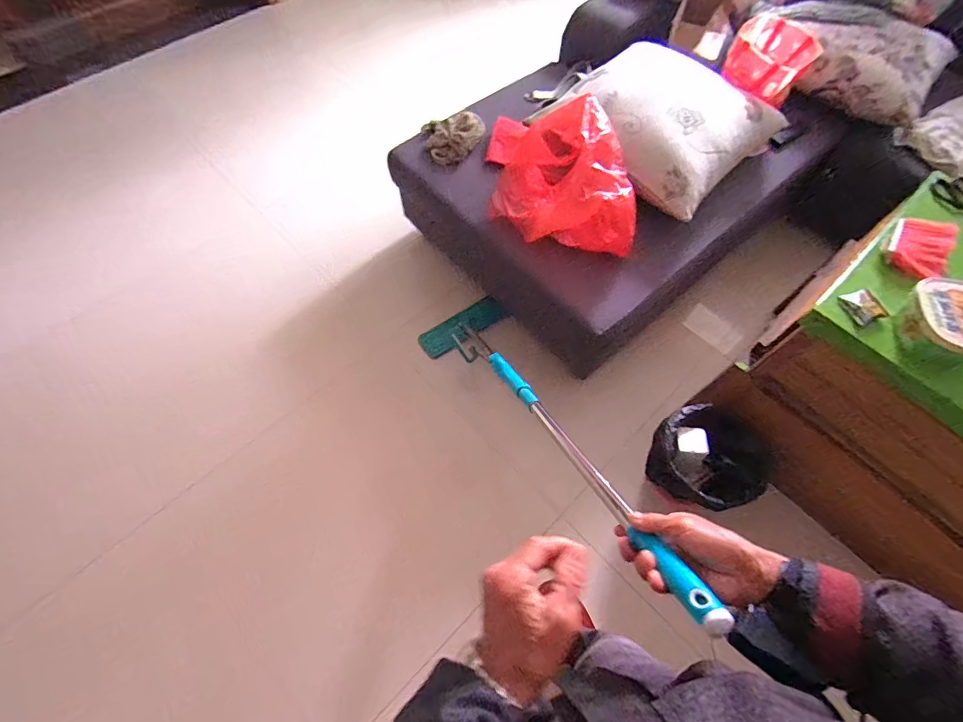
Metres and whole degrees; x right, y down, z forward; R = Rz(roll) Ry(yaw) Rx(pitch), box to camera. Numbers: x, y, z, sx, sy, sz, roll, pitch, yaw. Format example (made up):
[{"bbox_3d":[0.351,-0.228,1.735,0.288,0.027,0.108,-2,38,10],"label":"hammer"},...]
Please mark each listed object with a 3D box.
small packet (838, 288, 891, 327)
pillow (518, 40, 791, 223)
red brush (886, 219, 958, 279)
[{"bbox_3d":[0.755,-0.109,0.898,0.059,0.026,0.072,-23,67,-13],"label":"small packet"},{"bbox_3d":[0.519,-0.719,1.296,0.505,0.129,0.536,-41,72,-20],"label":"pillow"},{"bbox_3d":[0.915,-0.246,0.947,0.111,0.046,0.149,26,65,10],"label":"red brush"}]

